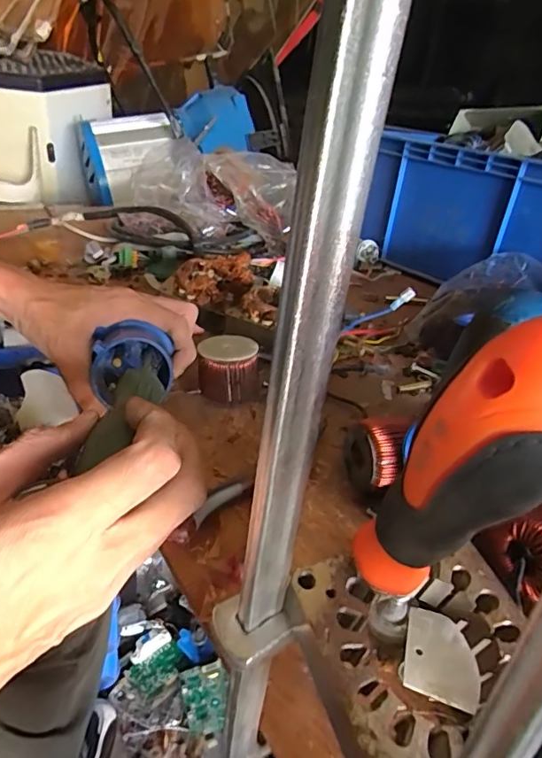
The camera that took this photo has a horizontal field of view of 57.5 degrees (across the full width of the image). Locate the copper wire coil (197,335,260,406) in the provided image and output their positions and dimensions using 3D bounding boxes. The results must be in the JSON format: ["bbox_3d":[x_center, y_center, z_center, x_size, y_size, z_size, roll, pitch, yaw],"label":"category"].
[{"bbox_3d":[-0.036,-0.009,0.425,0.050,0.041,0.050,6,30,-3],"label":"copper wire coil"}]

